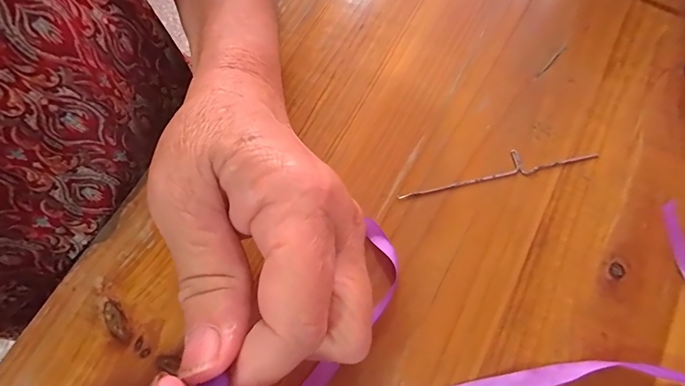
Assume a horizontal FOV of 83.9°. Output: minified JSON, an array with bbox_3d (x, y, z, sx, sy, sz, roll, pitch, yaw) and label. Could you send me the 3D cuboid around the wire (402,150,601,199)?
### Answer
[{"bbox_3d":[0.093,-0.016,0.229,0.123,0.004,0.015,-10,72,-3],"label":"wire"}]

